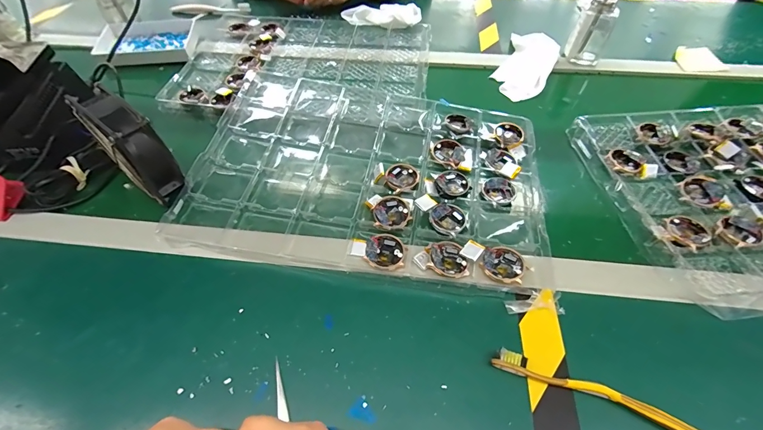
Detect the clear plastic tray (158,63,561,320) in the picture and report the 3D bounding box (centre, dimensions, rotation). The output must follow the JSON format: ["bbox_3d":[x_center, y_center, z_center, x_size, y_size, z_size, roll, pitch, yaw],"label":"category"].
[{"bbox_3d":[-0.013,-0.072,0.467,0.440,0.032,0.325,9,54,9],"label":"clear plastic tray"}]

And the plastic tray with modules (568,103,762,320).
[{"bbox_3d":[0.527,-0.042,0.448,0.460,0.021,0.307,-6,53,-2],"label":"plastic tray with modules"}]

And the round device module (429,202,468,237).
[{"bbox_3d":[0.081,0.004,0.422,0.049,0.006,0.042,-38,61,-23],"label":"round device module"}]

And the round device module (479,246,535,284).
[{"bbox_3d":[0.136,0.053,0.377,0.046,0.007,0.044,-1,53,1],"label":"round device module"}]

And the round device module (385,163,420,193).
[{"bbox_3d":[0.028,-0.052,0.465,0.046,0.012,0.040,-28,57,-18],"label":"round device module"}]

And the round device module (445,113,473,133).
[{"bbox_3d":[0.117,-0.141,0.526,0.039,0.004,0.042,-1,53,1],"label":"round device module"}]

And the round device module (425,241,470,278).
[{"bbox_3d":[0.073,0.046,0.382,0.044,0.014,0.043,-1,53,1],"label":"round device module"}]

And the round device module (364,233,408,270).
[{"bbox_3d":[0.005,0.040,0.390,0.044,0.011,0.043,-1,53,1],"label":"round device module"}]

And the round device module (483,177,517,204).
[{"bbox_3d":[0.154,-0.032,0.453,0.040,0.006,0.038,-1,53,1],"label":"round device module"}]

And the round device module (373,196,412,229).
[{"bbox_3d":[0.013,-0.003,0.425,0.045,0.009,0.044,-1,53,1],"label":"round device module"}]

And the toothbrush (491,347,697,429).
[{"bbox_3d":[0.189,0.157,0.302,0.179,0.013,0.016,17,56,14],"label":"toothbrush"}]

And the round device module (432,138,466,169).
[{"bbox_3d":[0.095,-0.088,0.490,0.043,0.005,0.050,-16,54,-10],"label":"round device module"}]

